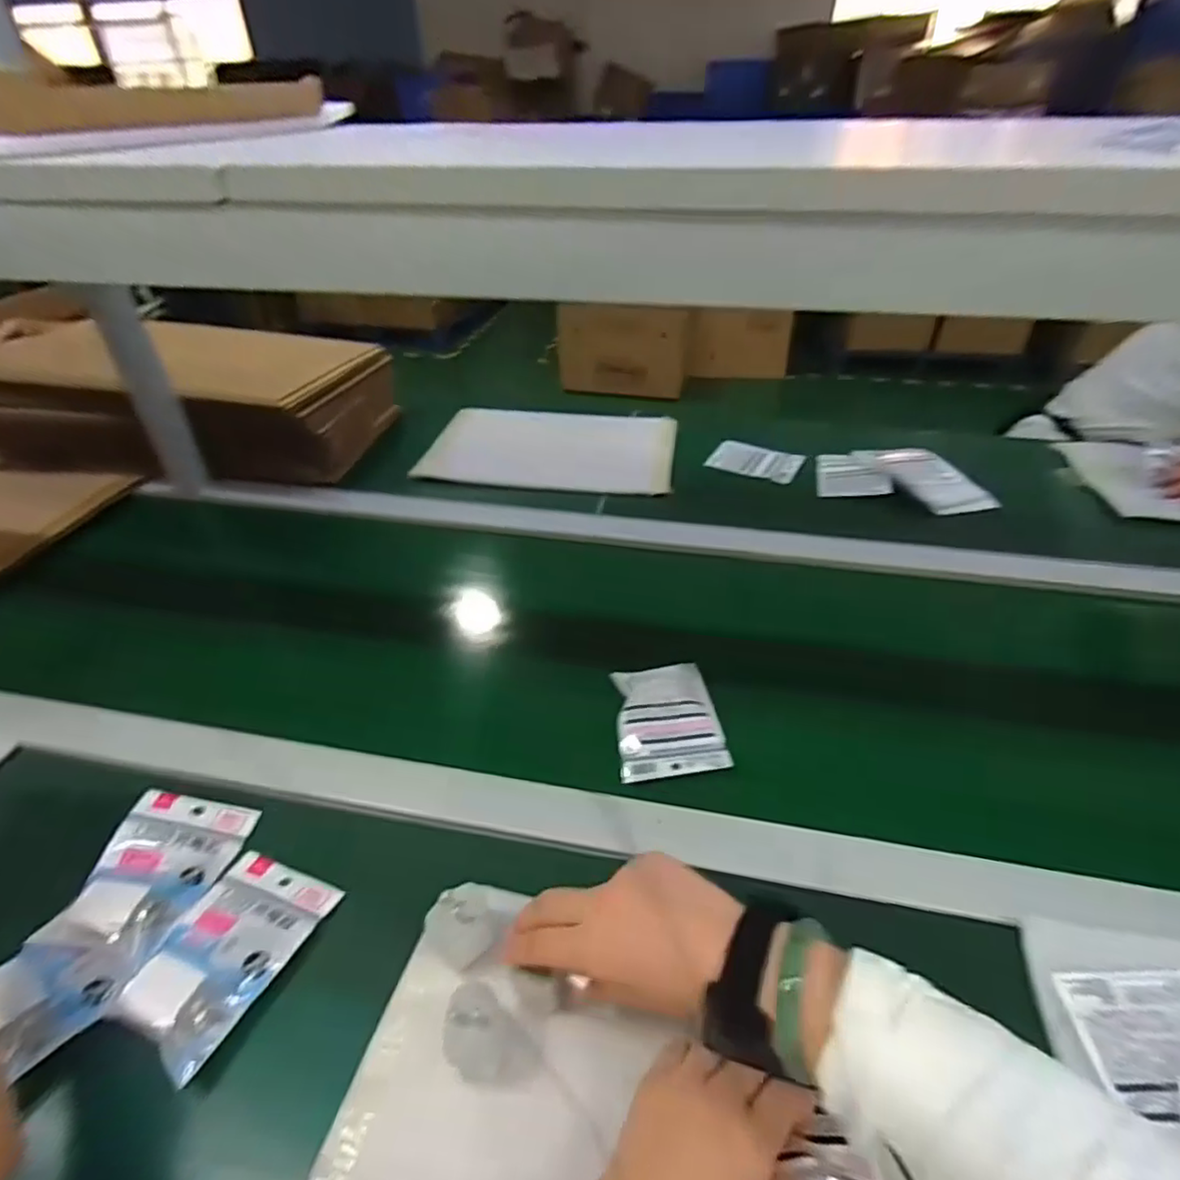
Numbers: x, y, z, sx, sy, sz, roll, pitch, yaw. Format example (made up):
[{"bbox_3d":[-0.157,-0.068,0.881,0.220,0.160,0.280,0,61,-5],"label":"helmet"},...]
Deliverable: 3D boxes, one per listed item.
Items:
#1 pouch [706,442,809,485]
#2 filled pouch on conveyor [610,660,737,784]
[{"bbox_3d":[0.279,-0.218,1.054,0.145,0.011,0.097,20,43,25],"label":"pouch"},{"bbox_3d":[0.076,0.128,0.621,0.098,0.017,0.126,-4,39,-3],"label":"filled pouch on conveyor"}]

